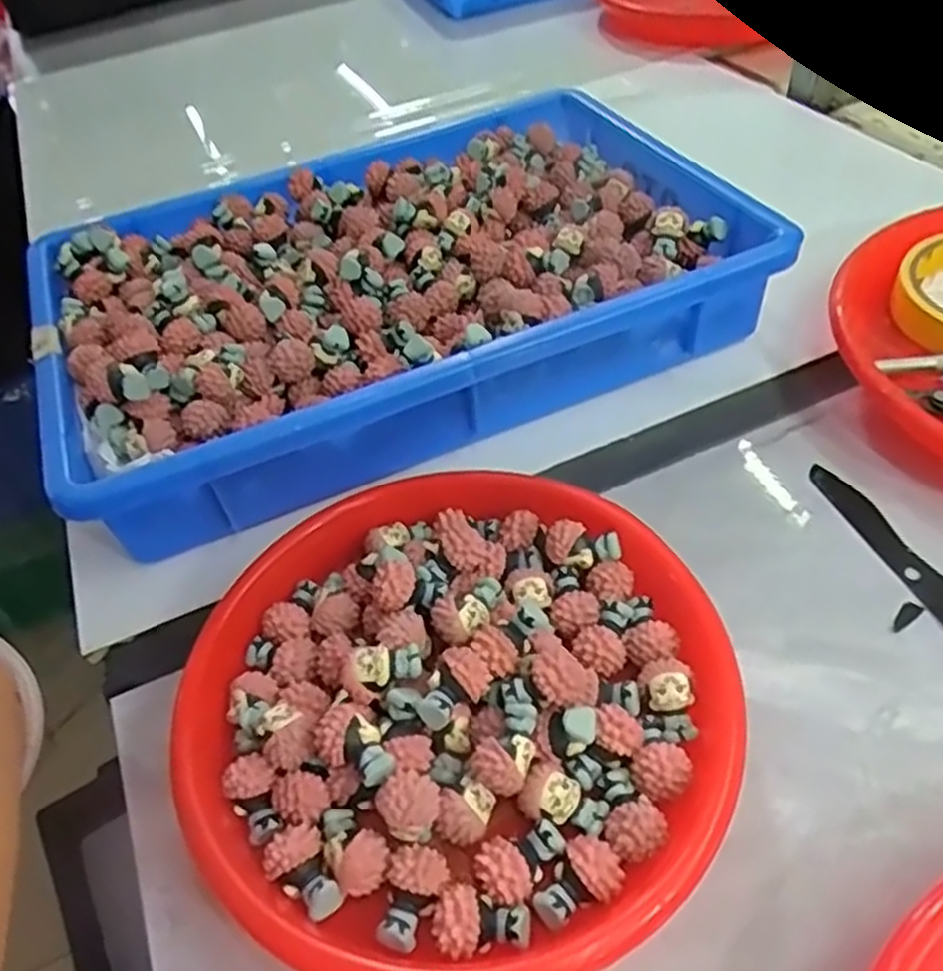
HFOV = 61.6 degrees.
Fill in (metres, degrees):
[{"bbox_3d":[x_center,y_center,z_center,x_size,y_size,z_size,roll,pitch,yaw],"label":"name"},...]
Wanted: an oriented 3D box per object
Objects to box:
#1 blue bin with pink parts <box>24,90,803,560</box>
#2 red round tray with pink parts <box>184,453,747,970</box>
[{"bbox_3d":[-0.047,-0.109,0.443,0.350,0.069,0.234,-21,49,-13],"label":"blue bin with pink parts"},{"bbox_3d":[-0.004,0.075,0.296,0.195,0.039,0.195,-3,47,3],"label":"red round tray with pink parts"}]

